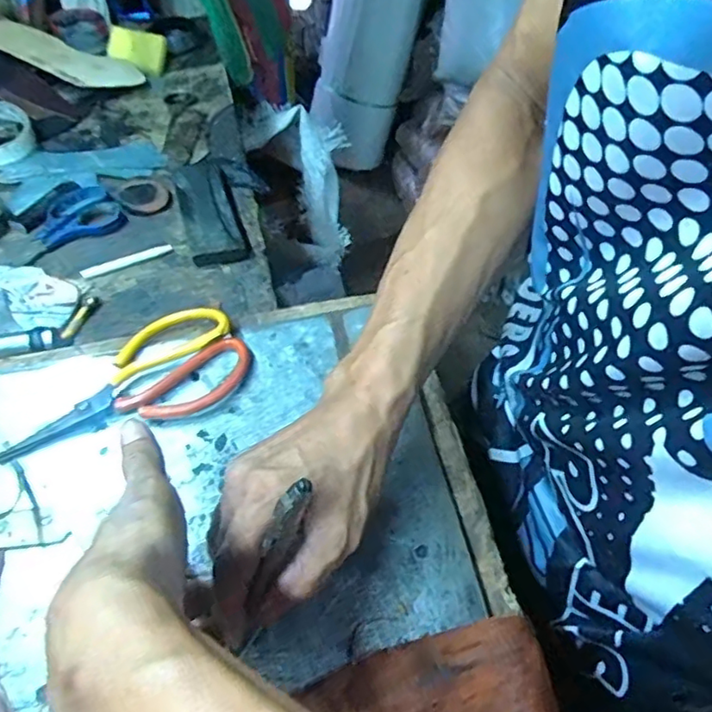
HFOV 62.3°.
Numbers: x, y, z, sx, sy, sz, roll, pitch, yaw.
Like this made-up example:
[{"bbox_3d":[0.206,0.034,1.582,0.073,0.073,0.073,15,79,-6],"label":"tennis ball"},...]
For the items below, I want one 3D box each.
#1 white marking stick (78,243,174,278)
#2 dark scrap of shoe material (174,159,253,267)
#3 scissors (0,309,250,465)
[{"bbox_3d":[-0.221,-0.092,0.569,0.085,0.006,0.009,-21,53,-19],"label":"white marking stick"},{"bbox_3d":[-0.155,-0.153,0.619,0.056,0.026,0.158,-14,51,-13],"label":"dark scrap of shoe material"},{"bbox_3d":[-0.168,0.027,0.436,0.179,0.014,0.087,-32,62,-17],"label":"scissors"}]

